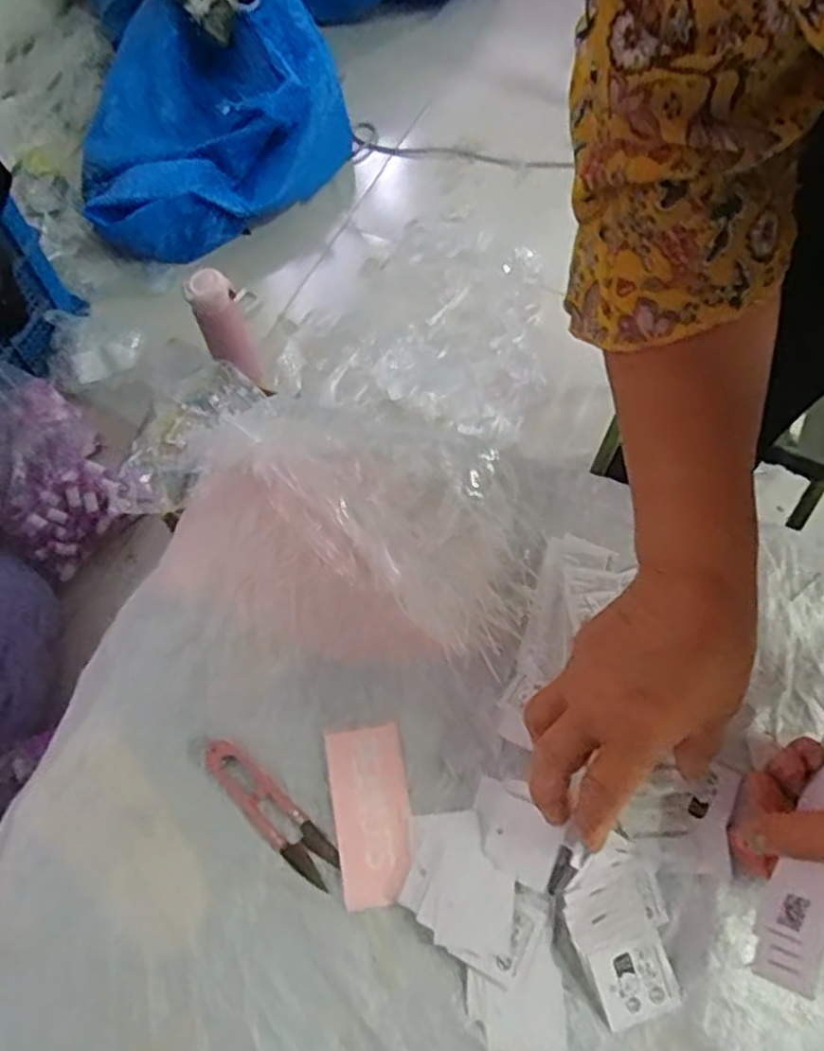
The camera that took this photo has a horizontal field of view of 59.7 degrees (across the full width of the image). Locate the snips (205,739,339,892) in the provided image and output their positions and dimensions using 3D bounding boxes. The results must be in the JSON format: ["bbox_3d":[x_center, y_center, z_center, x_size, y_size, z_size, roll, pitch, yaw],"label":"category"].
[{"bbox_3d":[-0.083,0.165,0.416,0.100,0.012,0.025,40,72,19],"label":"snips"}]

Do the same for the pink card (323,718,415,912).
[{"bbox_3d":[-0.023,0.166,0.417,0.044,0.004,0.095,-9,69,-2],"label":"pink card"}]

